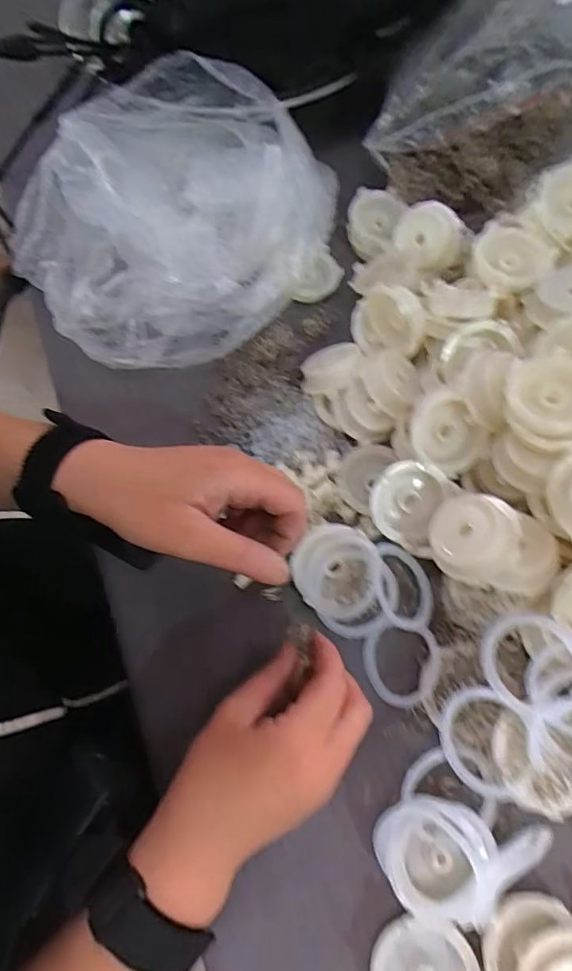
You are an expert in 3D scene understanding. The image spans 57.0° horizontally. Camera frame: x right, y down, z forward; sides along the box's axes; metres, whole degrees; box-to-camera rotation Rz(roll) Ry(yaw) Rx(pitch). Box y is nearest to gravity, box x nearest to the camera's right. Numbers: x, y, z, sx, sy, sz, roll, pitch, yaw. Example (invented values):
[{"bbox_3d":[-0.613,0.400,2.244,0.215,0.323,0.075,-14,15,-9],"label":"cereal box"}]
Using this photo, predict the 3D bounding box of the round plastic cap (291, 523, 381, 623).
[{"bbox_3d":[0.031,0.054,0.335,0.053,0.018,0.058,0,67,0],"label":"round plastic cap"}]

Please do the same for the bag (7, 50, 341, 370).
[{"bbox_3d":[-0.084,-0.208,0.409,0.220,0.086,0.244,34,71,14],"label":"bag"}]

